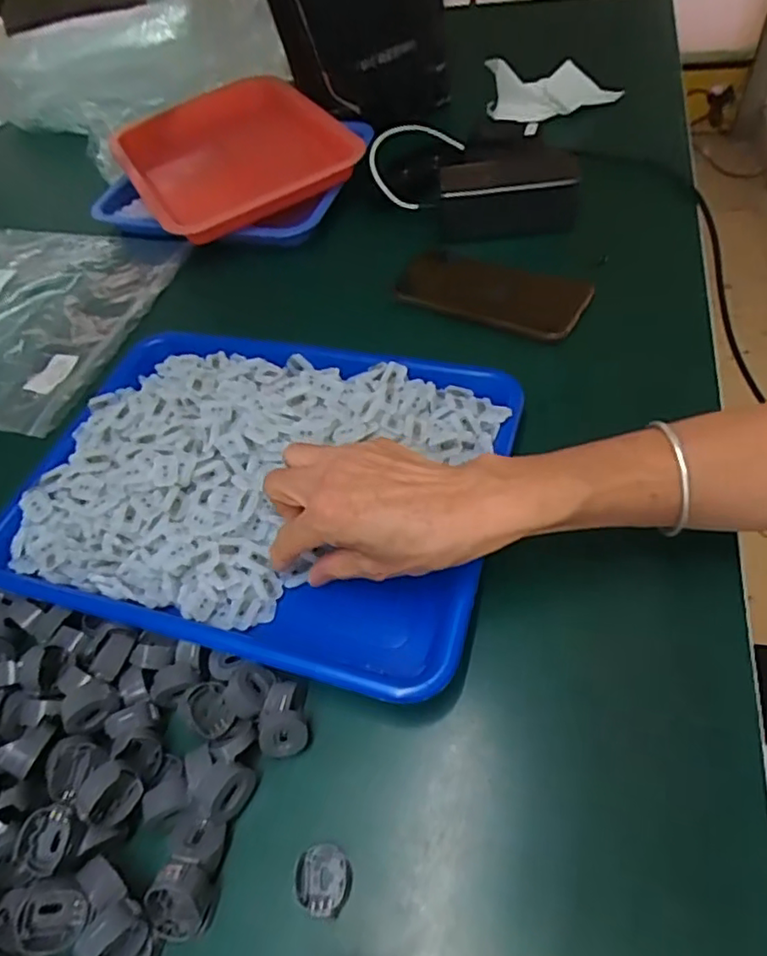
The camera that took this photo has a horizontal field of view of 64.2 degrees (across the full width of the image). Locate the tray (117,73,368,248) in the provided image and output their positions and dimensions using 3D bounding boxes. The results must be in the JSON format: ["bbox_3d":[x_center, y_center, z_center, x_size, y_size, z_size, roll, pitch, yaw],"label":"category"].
[{"bbox_3d":[-0.170,-0.365,0.699,0.230,0.063,0.279,-27,53,-12],"label":"tray"}]

